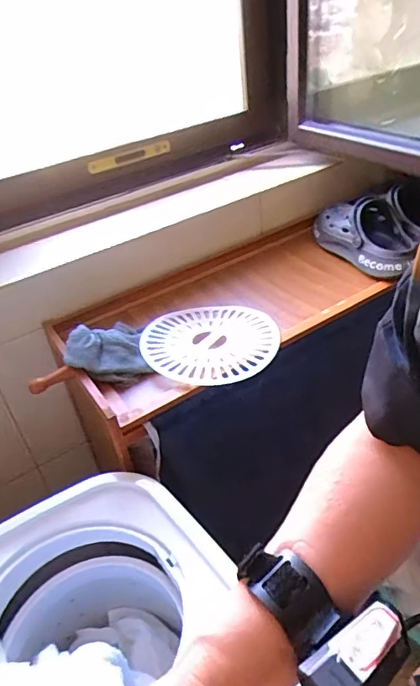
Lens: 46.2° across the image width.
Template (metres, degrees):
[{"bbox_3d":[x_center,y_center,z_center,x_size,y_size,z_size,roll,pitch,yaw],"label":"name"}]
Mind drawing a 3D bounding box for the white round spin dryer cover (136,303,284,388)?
[{"bbox_3d":[-0.001,-0.007,0.817,0.219,0.008,0.212,-3,37,2],"label":"white round spin dryer cover"}]

